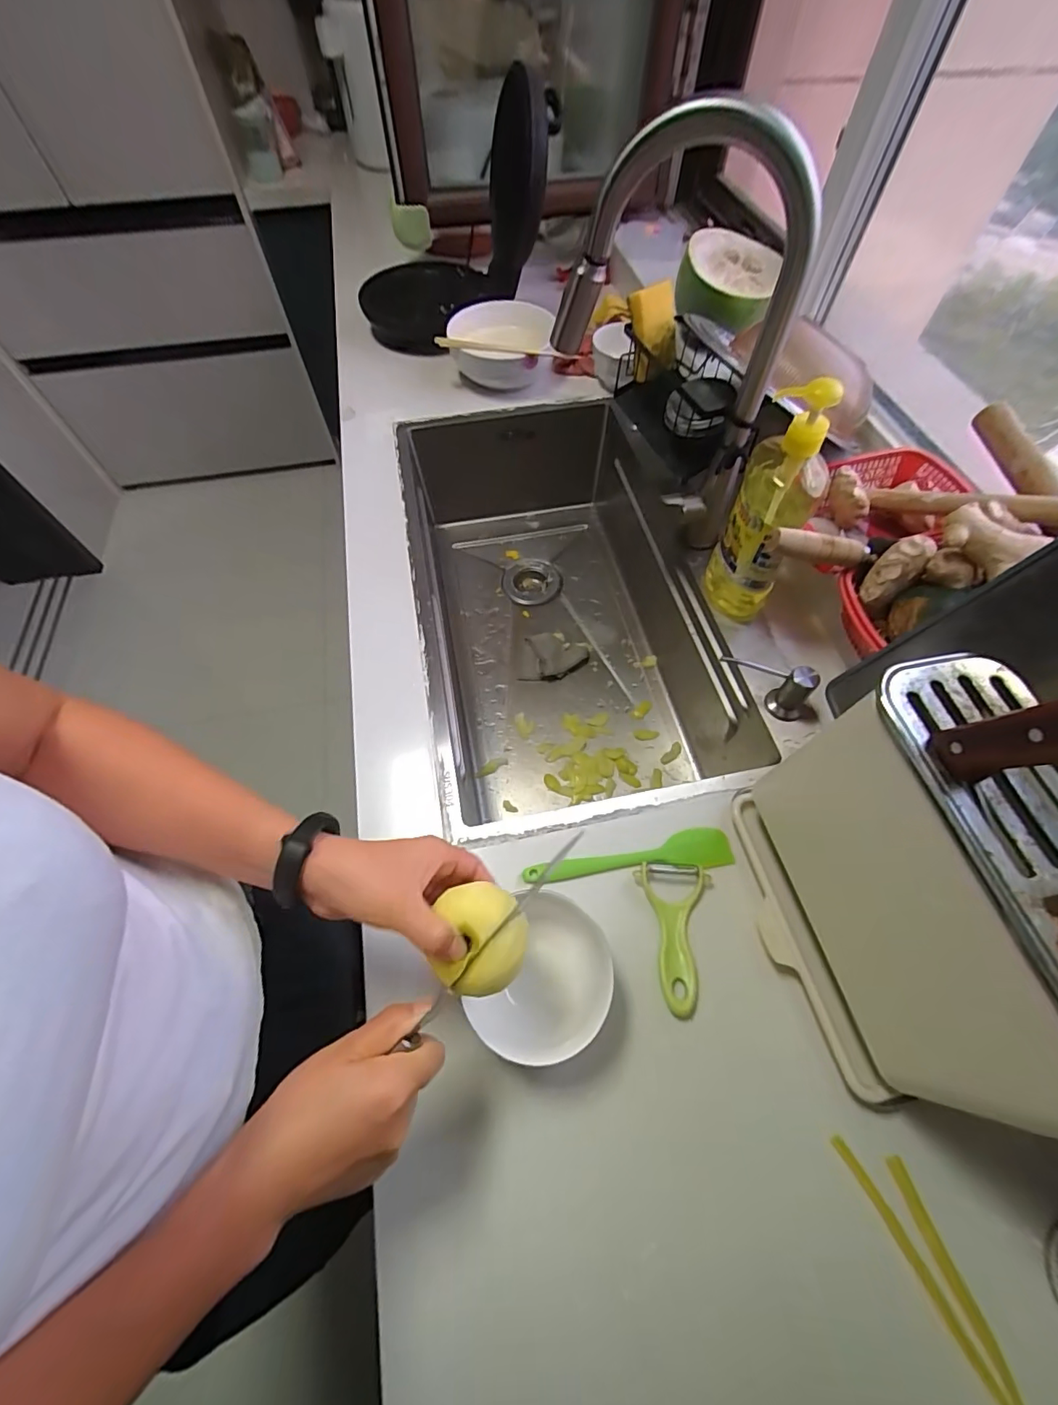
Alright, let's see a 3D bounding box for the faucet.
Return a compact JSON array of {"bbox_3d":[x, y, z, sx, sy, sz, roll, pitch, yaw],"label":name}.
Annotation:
[{"bbox_3d":[0.148,-0.365,0.571,0.241,0.401,0.063,19,63,11],"label":"faucet"}]

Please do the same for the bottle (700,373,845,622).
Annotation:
[{"bbox_3d":[0.269,-0.212,0.573,0.085,0.268,0.094,26,64,14],"label":"bottle"}]

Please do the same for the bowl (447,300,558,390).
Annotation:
[{"bbox_3d":[-0.057,-0.645,0.932,0.185,0.089,0.198,6,61,4],"label":"bowl"}]

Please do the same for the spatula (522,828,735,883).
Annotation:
[{"bbox_3d":[0.100,0.156,0.509,0.207,0.020,0.038,-6,61,-3],"label":"spatula"}]

